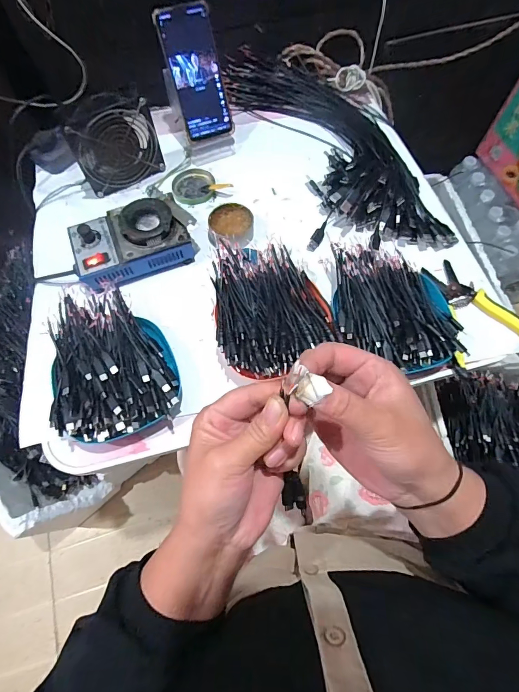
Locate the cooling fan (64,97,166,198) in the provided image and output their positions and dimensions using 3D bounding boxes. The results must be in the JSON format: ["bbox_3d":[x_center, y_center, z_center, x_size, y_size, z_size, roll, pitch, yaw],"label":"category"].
[{"bbox_3d":[-0.211,-0.296,0.547,0.120,0.111,0.049,-25,69,-9],"label":"cooling fan"}]

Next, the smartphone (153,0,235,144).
[{"bbox_3d":[-0.094,-0.409,0.562,0.076,0.171,0.011,-18,30,-7],"label":"smartphone"}]

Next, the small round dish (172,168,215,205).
[{"bbox_3d":[-0.104,-0.253,0.586,0.064,0.010,0.070,0,68,1],"label":"small round dish"}]

